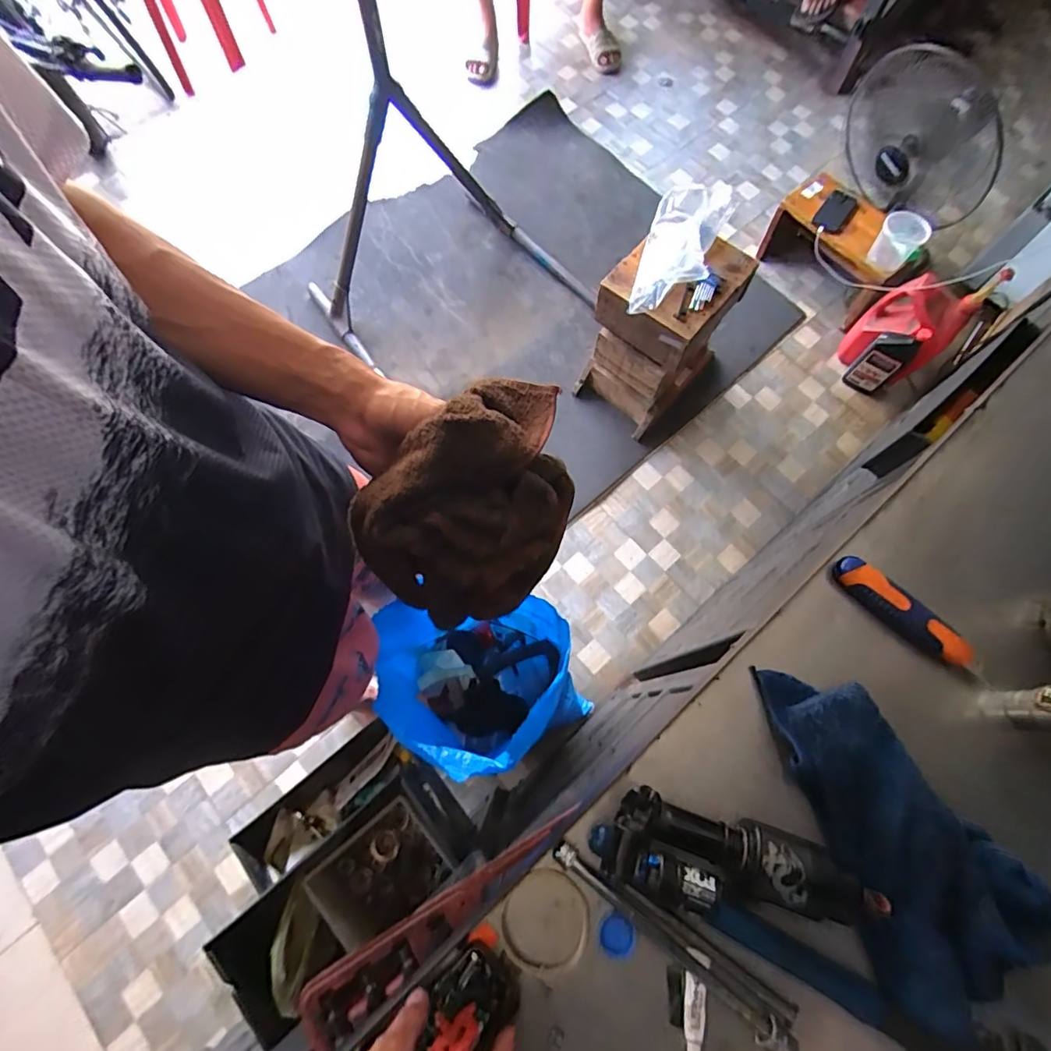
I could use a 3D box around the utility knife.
[{"bbox_3d":[0.382,0.090,0.539,0.156,0.029,0.031,41,75,12],"label":"utility knife"}]

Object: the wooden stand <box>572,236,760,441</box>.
[{"bbox_3d":[0.355,-0.524,1.451,0.257,0.452,0.311,40,75,12],"label":"wooden stand"}]

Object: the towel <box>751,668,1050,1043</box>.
[{"bbox_3d":[0.331,0.250,0.469,0.165,0.043,0.282,-17,72,-6],"label":"towel"}]

